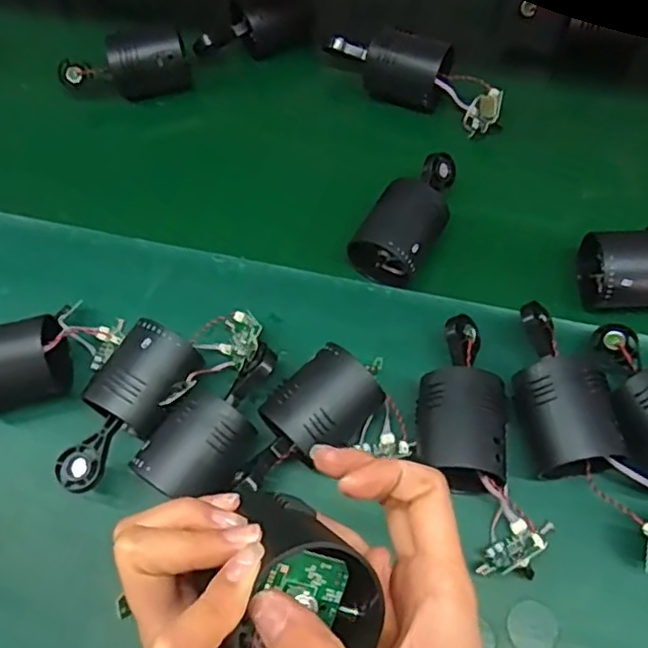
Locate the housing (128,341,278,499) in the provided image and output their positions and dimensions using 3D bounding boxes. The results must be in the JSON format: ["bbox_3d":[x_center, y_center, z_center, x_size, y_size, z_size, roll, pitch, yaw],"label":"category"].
[{"bbox_3d":[-0.070,0.065,0.423,0.056,0.053,0.115,24,66,17],"label":"housing"}]

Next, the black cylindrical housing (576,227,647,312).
[{"bbox_3d":[0.248,-0.036,0.462,0.115,0.047,0.053,0,62,5],"label":"black cylindrical housing"}]

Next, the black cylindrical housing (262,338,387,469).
[{"bbox_3d":[0.000,0.055,0.423,0.053,0.054,0.072,35,70,21],"label":"black cylindrical housing"}]

